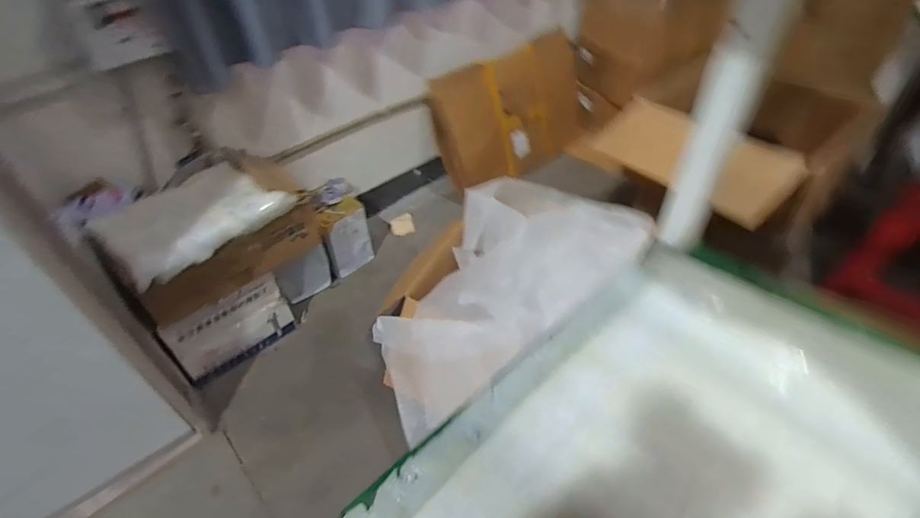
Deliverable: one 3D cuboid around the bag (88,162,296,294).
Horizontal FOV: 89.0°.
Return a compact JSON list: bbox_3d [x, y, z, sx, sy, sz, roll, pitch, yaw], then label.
[{"bbox_3d":[-0.698,-0.119,1.216,0.306,0.130,0.418,27,52,27],"label":"bag"}]

